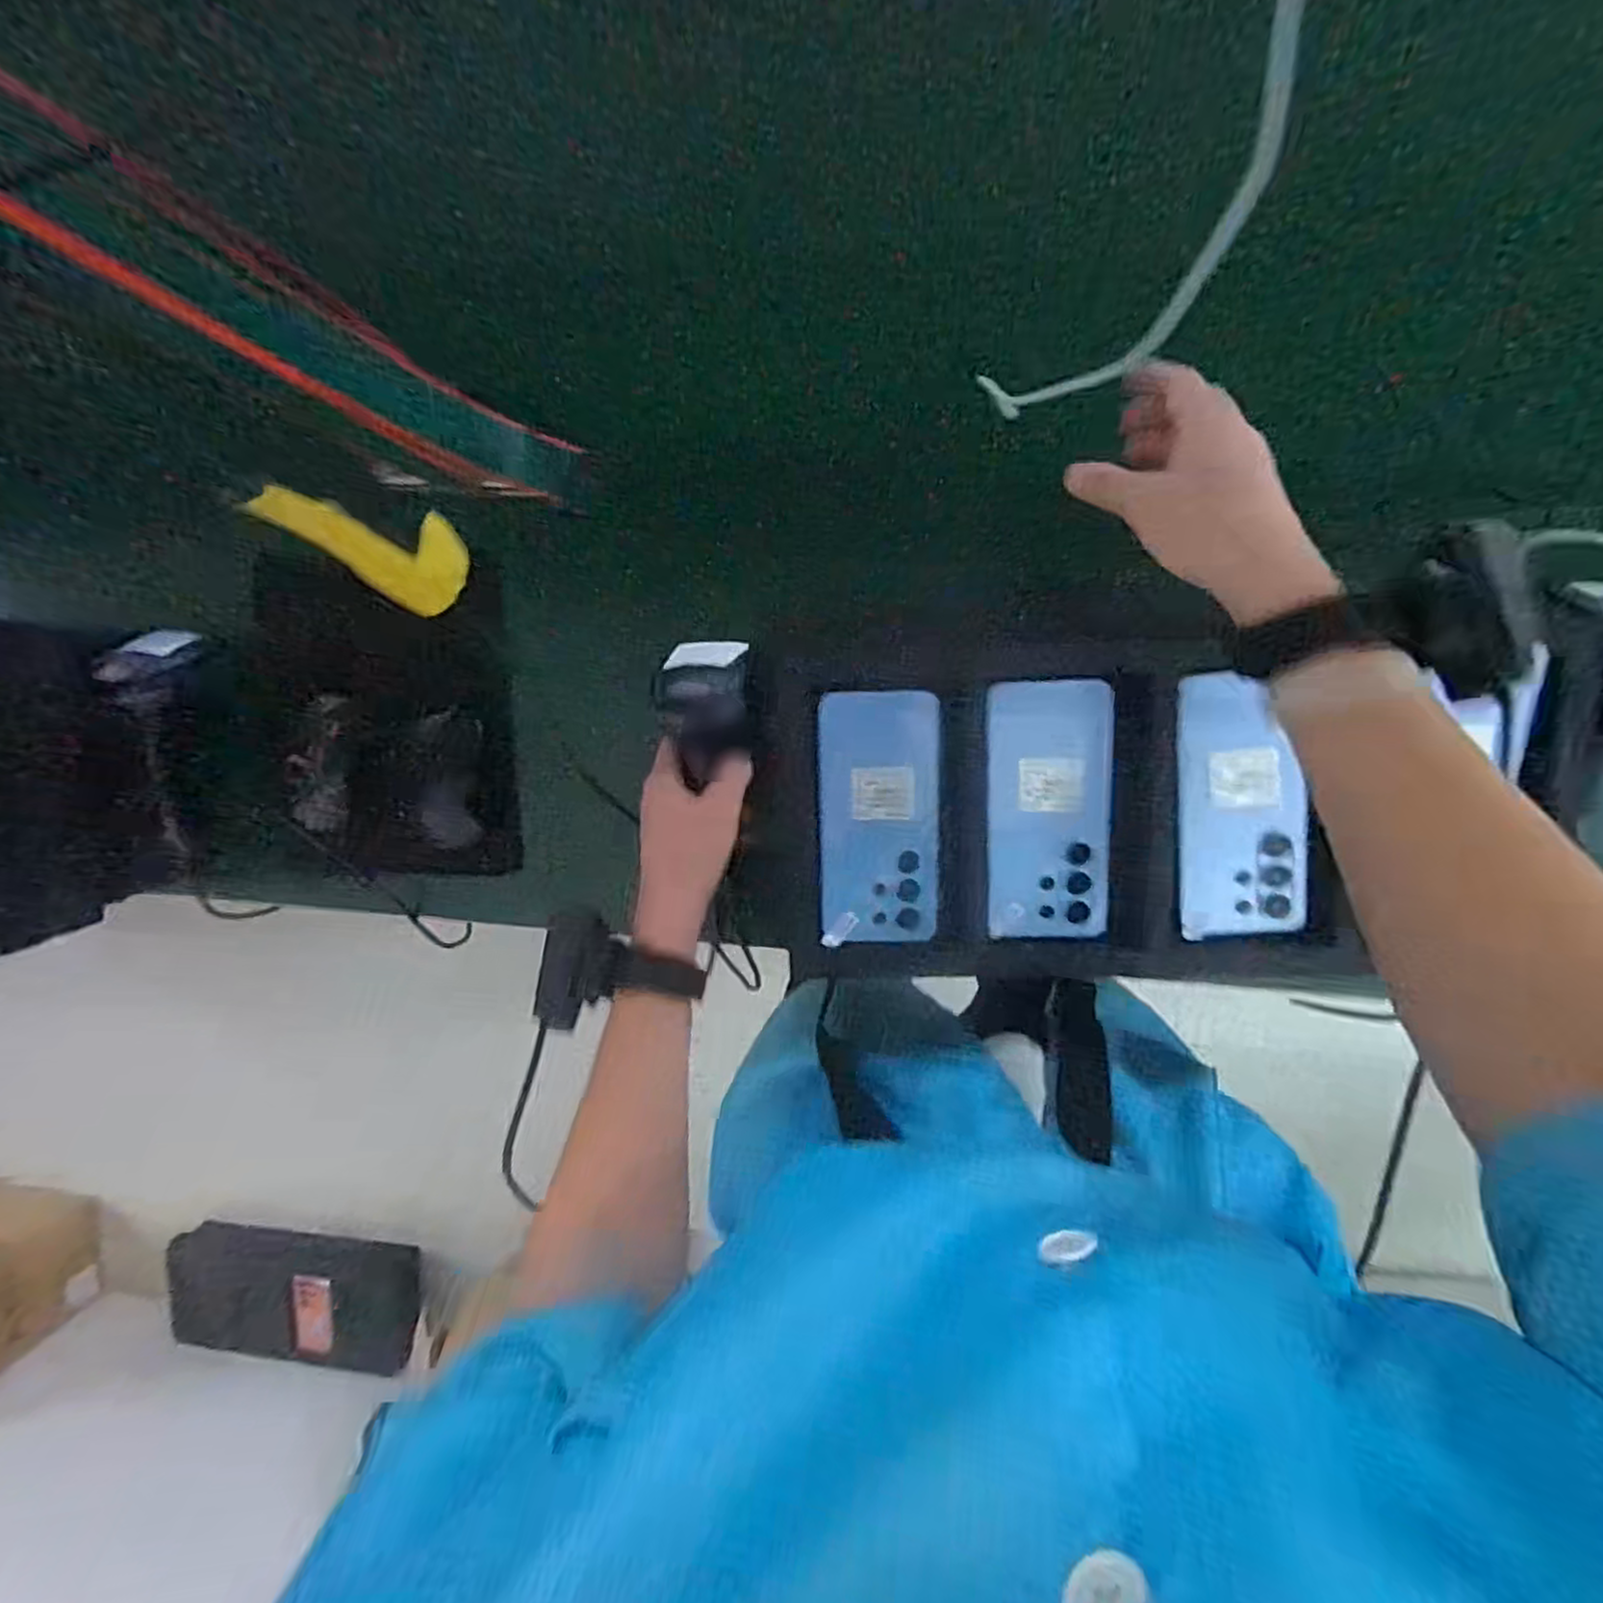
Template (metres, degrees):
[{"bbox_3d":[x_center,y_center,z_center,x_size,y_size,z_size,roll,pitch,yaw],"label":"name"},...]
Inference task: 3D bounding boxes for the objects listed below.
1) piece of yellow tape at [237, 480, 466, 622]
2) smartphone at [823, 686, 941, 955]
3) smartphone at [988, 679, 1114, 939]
[{"bbox_3d":[-0.174,-0.112,0.296,0.010,0.094,0.042,22,86,13],"label":"piece of yellow tape"},{"bbox_3d":[0.052,0.012,0.483,0.077,0.010,0.167,0,99,5],"label":"smartphone"},{"bbox_3d":[0.163,0.007,0.476,0.078,0.011,0.168,-1,99,5],"label":"smartphone"}]

